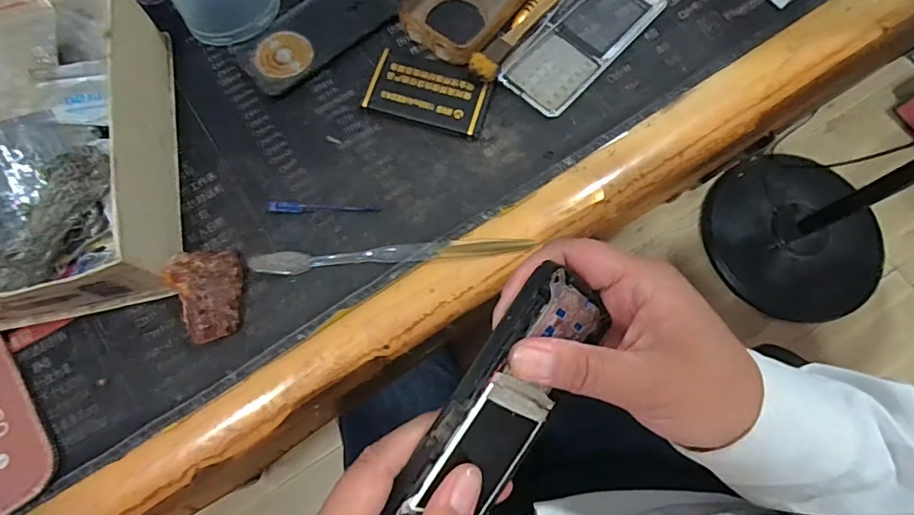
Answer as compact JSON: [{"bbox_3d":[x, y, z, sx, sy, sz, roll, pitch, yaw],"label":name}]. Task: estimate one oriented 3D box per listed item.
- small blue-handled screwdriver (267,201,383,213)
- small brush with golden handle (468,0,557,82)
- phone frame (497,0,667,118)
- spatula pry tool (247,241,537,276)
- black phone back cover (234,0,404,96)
[{"bbox_3d":[-0.081,-0.031,0.311,0.067,0.006,0.007,-2,74,-1],"label":"small blue-handled screwdriver"},{"bbox_3d":[0.054,-0.169,0.344,0.019,0.018,0.137,36,77,9],"label":"small brush with golden handle"},{"bbox_3d":[0.087,-0.152,0.347,0.053,0.007,0.128,39,78,10],"label":"phone frame"},{"bbox_3d":[-0.038,-0.001,0.303,0.165,0.006,0.013,-4,74,-2],"label":"spatula pry tool"},{"bbox_3d":[-0.089,-0.162,0.351,0.125,0.006,0.053,-39,78,-10],"label":"black phone back cover"}]

